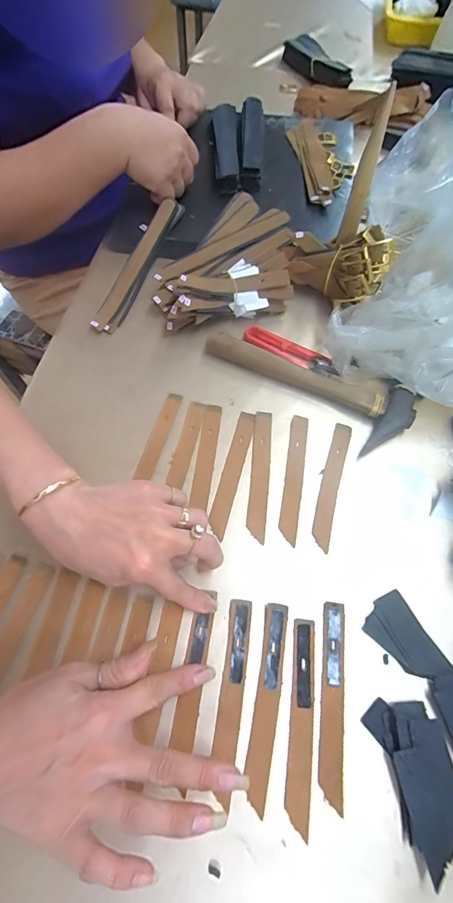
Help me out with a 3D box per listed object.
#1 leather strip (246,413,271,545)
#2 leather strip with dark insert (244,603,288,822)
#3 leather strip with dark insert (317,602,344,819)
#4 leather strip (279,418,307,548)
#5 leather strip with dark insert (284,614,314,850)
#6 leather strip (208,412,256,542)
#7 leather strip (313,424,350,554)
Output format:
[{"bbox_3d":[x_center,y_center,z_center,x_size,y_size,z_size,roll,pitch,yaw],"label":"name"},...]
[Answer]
[{"bbox_3d":[0.032,0.019,0.352,0.018,0.004,0.124,5,64,2],"label":"leather strip"},{"bbox_3d":[0.029,0.177,0.272,0.017,0.006,0.125,9,65,4],"label":"leather strip with dark insert"},{"bbox_3d":[0.077,0.177,0.275,0.016,0.004,0.124,8,65,3],"label":"leather strip with dark insert"},{"bbox_3d":[0.063,0.023,0.352,0.017,0.005,0.123,9,65,3],"label":"leather strip"},{"bbox_3d":[0.053,0.189,0.270,0.016,0.004,0.125,7,64,3],"label":"leather strip with dark insert"},{"bbox_3d":[0.006,0.017,0.355,0.018,0.004,0.121,14,67,9],"label":"leather strip"},{"bbox_3d":[0.096,0.028,0.349,0.017,0.004,0.123,16,65,7],"label":"leather strip"}]

